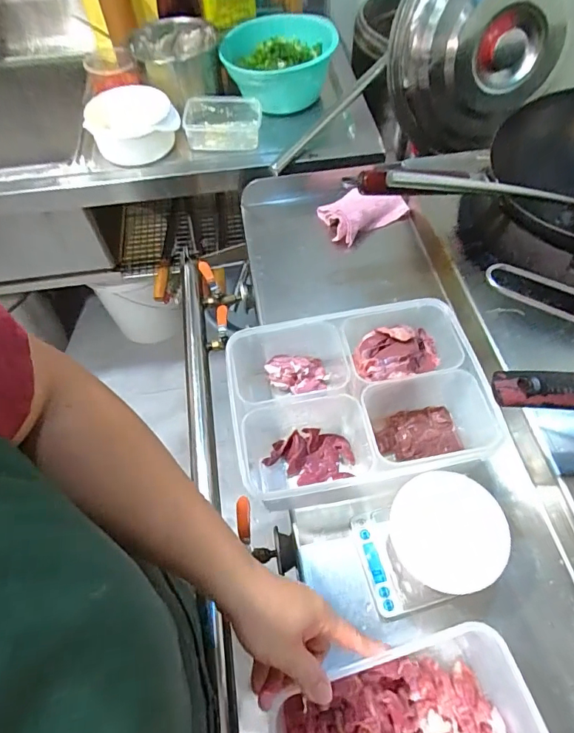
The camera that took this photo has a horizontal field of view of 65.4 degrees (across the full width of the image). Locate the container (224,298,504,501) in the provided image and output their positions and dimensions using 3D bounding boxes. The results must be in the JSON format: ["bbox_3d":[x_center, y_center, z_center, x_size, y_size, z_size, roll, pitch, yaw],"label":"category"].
[{"bbox_3d":[0.084,0.040,0.556,0.305,0.092,0.195,-8,59,-3],"label":"container"}]

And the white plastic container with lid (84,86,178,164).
[{"bbox_3d":[-0.275,-0.438,0.814,0.155,0.089,0.122,-10,59,-4],"label":"white plastic container with lid"}]

